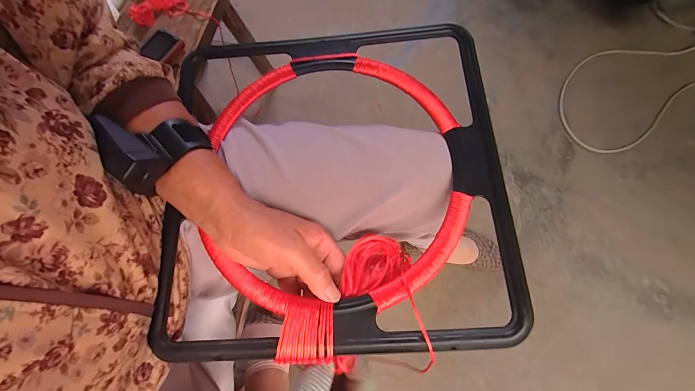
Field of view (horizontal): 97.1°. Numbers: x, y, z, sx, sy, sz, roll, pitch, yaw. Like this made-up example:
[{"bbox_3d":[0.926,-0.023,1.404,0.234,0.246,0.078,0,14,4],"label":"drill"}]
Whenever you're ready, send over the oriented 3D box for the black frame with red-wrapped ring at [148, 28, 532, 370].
[{"bbox_3d":[-0.020,-0.020,0.314,0.326,0.069,0.333,-1,68,-2],"label":"black frame with red-wrapped ring"}]

